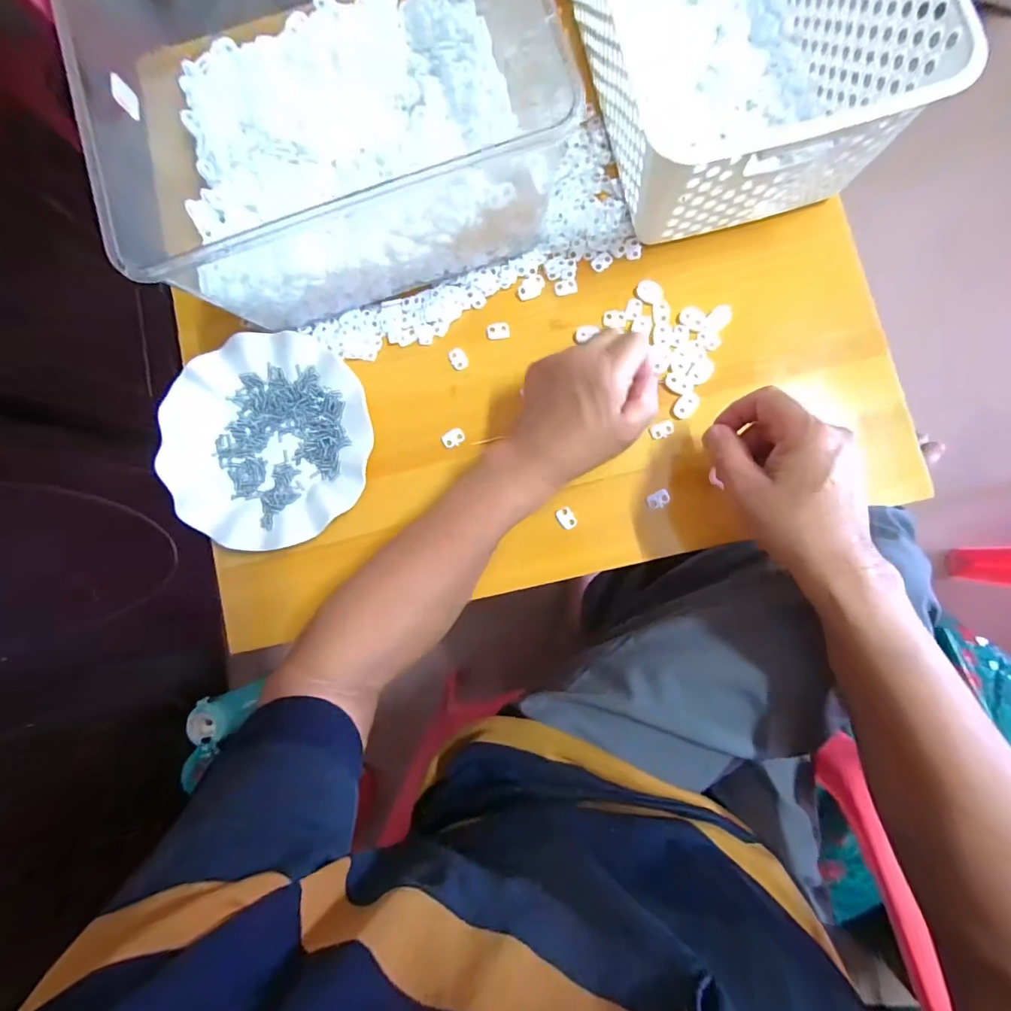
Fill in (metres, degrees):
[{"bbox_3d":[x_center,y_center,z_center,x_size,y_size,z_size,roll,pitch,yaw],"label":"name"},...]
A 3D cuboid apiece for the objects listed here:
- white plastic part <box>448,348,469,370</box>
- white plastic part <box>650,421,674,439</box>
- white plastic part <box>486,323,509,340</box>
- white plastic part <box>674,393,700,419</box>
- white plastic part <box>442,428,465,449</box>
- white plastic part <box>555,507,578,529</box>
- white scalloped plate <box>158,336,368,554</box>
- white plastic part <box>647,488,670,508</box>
[{"bbox_3d":[-0.042,-0.129,0.407,0.014,0.004,0.020,-30,84,1],"label":"white plastic part"},{"bbox_3d":[0.131,-0.063,0.388,0.020,0.004,0.013,-24,84,1],"label":"white plastic part"},{"bbox_3d":[-0.007,-0.153,0.407,0.021,0.004,0.014,-3,84,3],"label":"white plastic part"},{"bbox_3d":[0.150,-0.083,0.385,0.015,0.005,0.022,38,88,6],"label":"white plastic part"},{"bbox_3d":[-0.045,-0.058,0.405,0.020,0.004,0.013,-34,83,0],"label":"white plastic part"},{"bbox_3d":[0.051,0.010,0.386,0.013,0.004,0.018,-39,84,-1],"label":"white plastic part"},{"bbox_3d":[-0.206,-0.055,0.402,0.176,0.016,0.178,0,85,4],"label":"white scalloped plate"},{"bbox_3d":[0.128,-0.005,0.388,0.019,0.008,0.013,-28,84,1],"label":"white plastic part"}]

